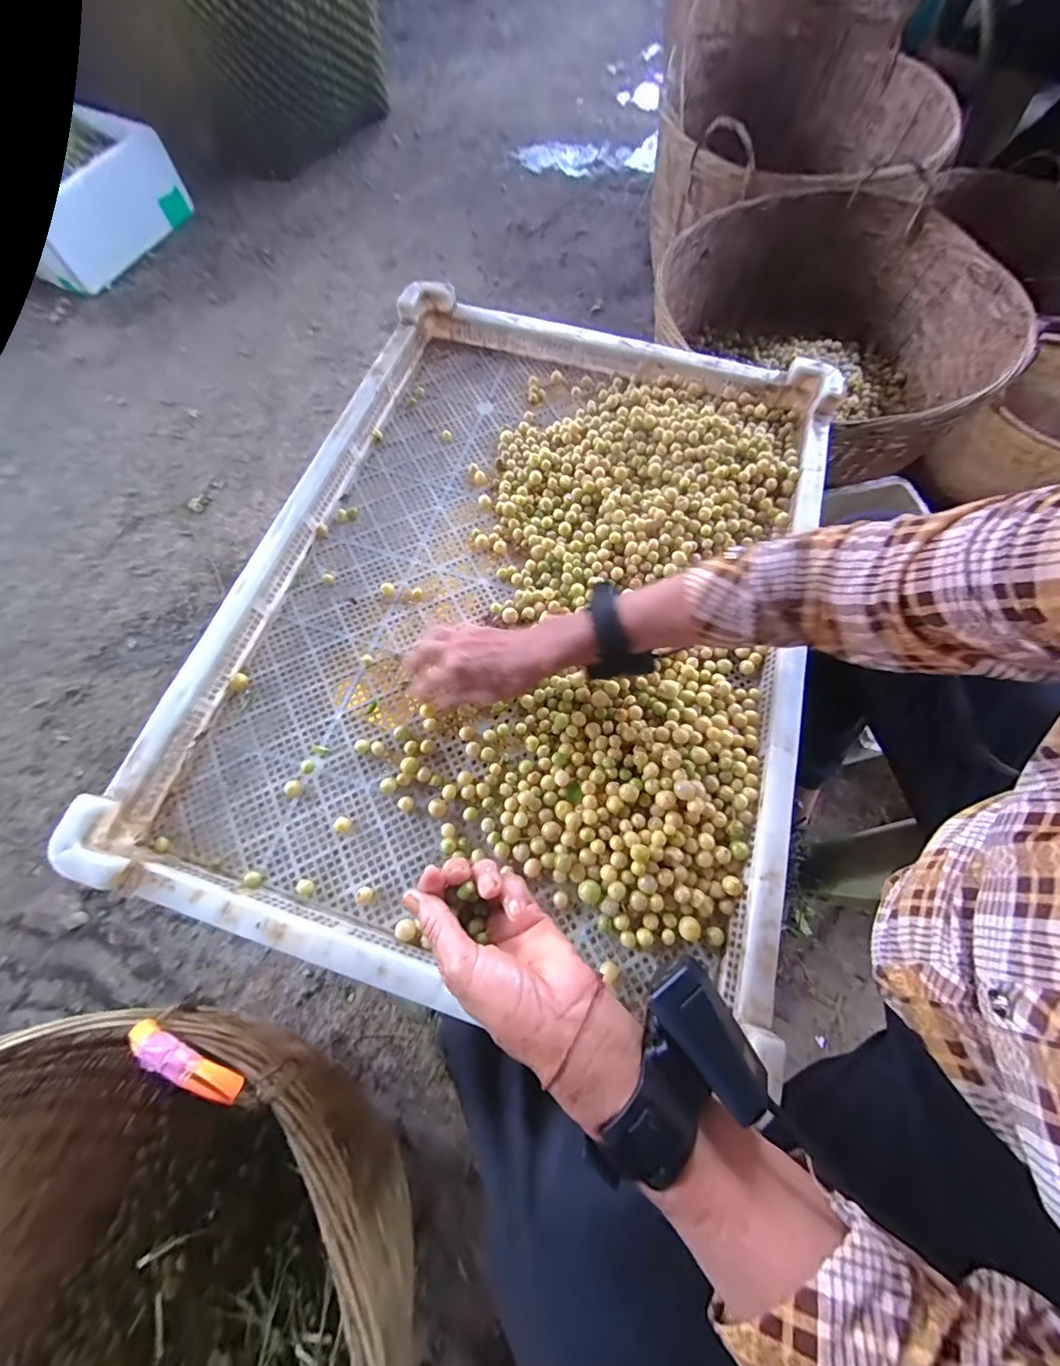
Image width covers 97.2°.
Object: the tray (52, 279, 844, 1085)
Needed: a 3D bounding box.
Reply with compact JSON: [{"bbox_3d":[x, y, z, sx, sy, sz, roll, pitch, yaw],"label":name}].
[{"bbox_3d":[0.003,-0.119,0.525,0.579,0.058,0.800,16,70,7],"label":"tray"}]

